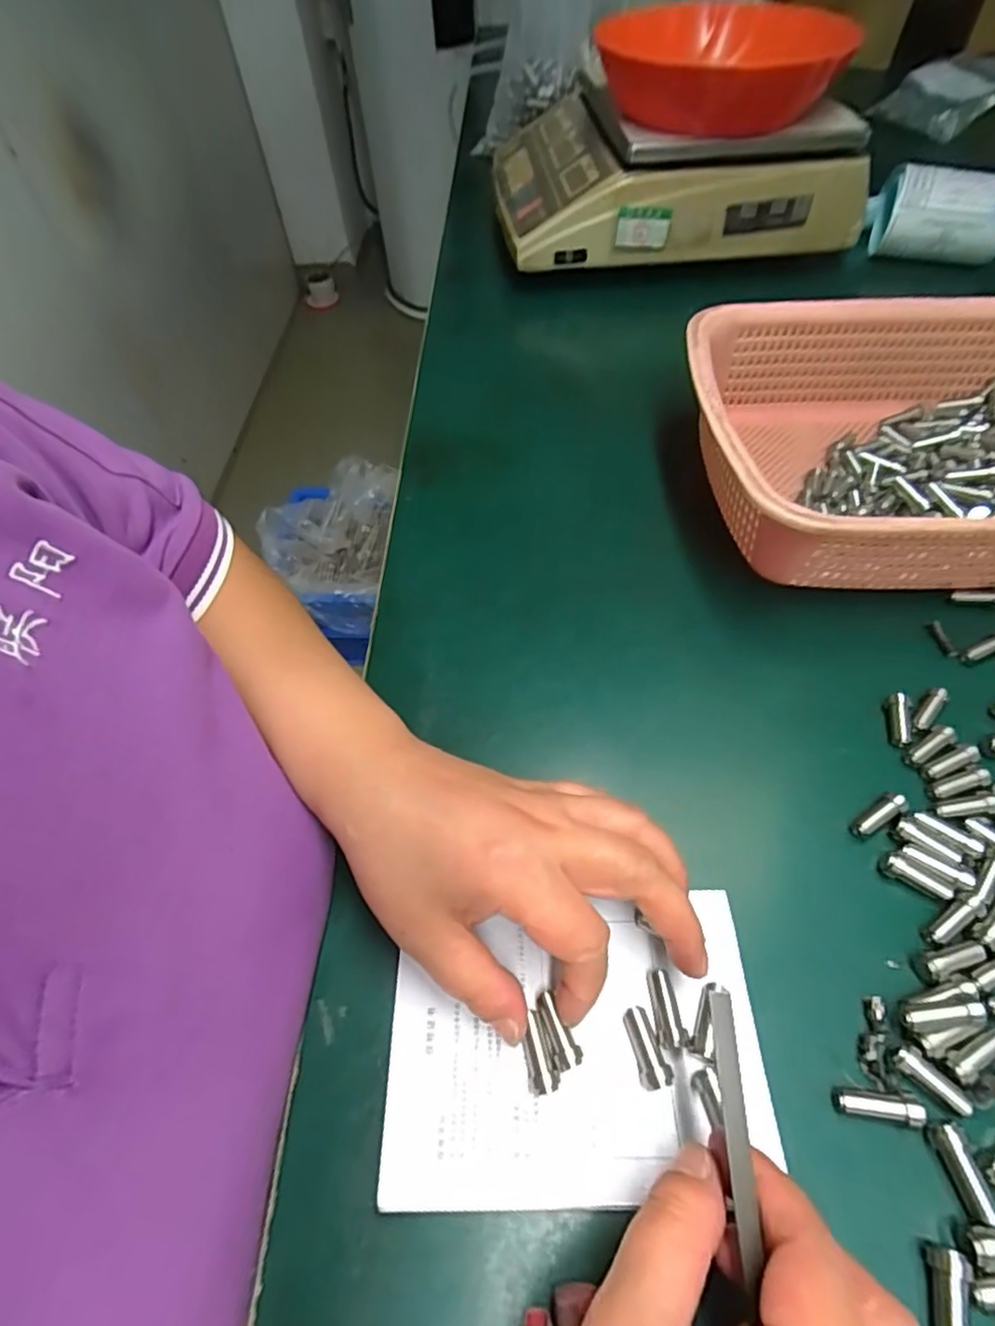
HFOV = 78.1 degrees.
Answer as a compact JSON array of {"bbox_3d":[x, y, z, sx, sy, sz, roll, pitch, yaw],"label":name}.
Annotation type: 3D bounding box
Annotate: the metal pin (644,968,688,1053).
[{"bbox_3d":[0.065,0.133,0.237,0.009,0.007,0.028,-8,54,-2],"label":"metal pin"}]

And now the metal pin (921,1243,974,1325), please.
[{"bbox_3d":[0.140,0.199,0.190,0.010,0.010,0.027,12,56,12],"label":"metal pin"}]

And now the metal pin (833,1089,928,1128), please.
[{"bbox_3d":[0.137,0.159,0.220,0.028,0.010,0.009,-3,53,17],"label":"metal pin"}]

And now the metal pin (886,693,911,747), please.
[{"bbox_3d":[0.202,0.029,0.308,0.009,0.011,0.027,11,56,11],"label":"metal pin"}]

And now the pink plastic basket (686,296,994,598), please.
[{"bbox_3d":[0.263,-0.138,0.375,0.290,0.075,0.213,-3,54,1],"label":"pink plastic basket"}]

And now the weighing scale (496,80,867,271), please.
[{"bbox_3d":[0.159,-0.509,0.619,0.317,0.094,0.257,-6,54,-1],"label":"weighing scale"}]

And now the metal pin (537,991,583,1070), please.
[{"bbox_3d":[0.023,0.140,0.233,0.009,0.004,0.027,-23,48,-13],"label":"metal pin"}]

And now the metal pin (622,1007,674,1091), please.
[{"bbox_3d":[0.056,0.145,0.231,0.011,0.011,0.026,-12,55,-5],"label":"metal pin"}]

